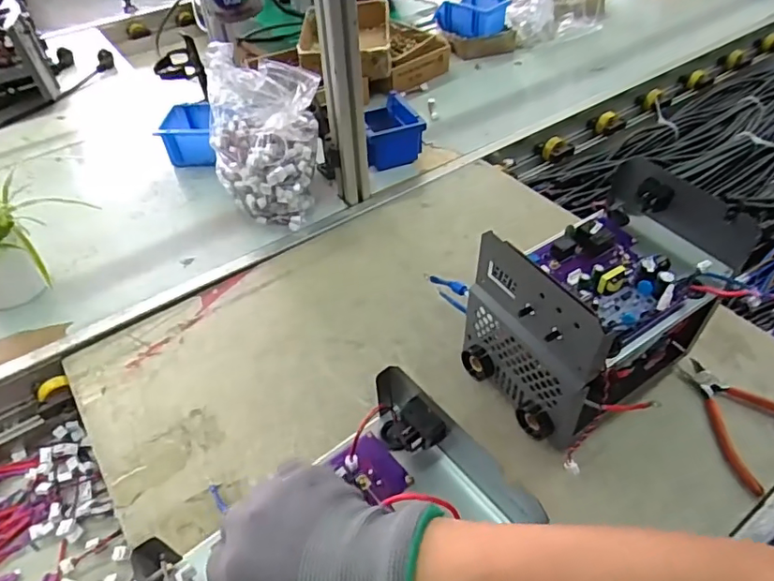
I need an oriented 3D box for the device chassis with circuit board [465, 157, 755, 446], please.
[{"bbox_3d":[0.208,0.010,0.548,0.220,0.167,0.153,-27,50,-21],"label":"device chassis with circuit board"}]

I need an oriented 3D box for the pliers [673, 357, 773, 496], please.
[{"bbox_3d":[0.360,0.124,0.558,0.105,0.020,0.138,-21,49,-17],"label":"pliers"}]

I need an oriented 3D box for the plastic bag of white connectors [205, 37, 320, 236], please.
[{"bbox_3d":[-0.174,-0.215,0.798,0.161,0.209,0.163,-13,47,-10],"label":"plastic bag of white connectors"}]

